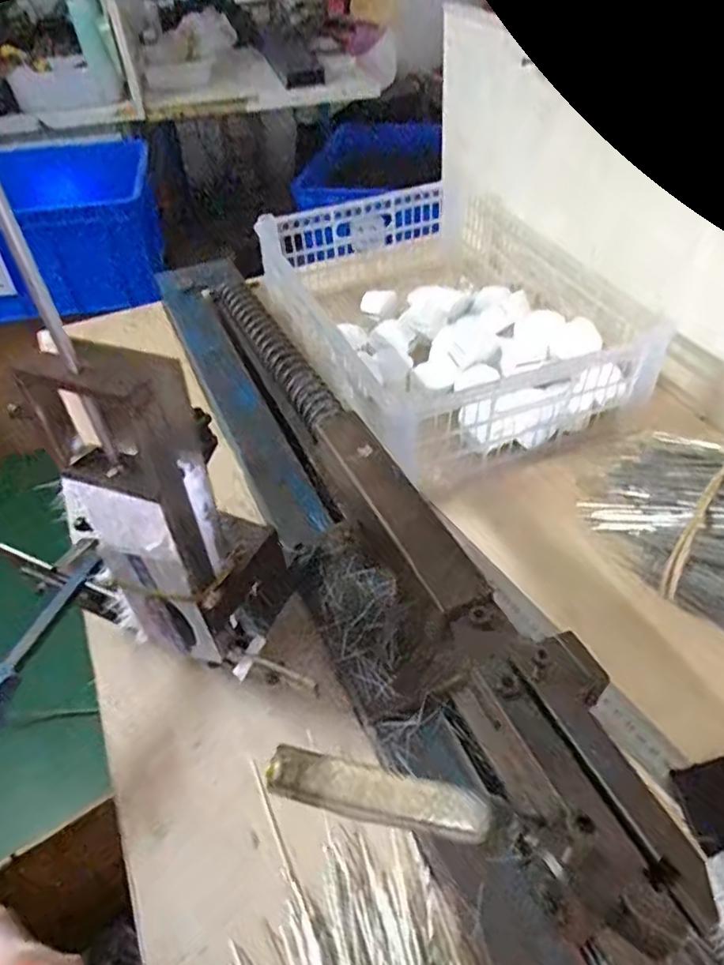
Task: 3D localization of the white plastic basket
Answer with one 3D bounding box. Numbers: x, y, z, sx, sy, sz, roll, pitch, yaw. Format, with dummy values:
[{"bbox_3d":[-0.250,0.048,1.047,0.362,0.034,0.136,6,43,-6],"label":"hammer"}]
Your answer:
[{"bbox_3d":[0.091,-0.185,0.678,0.299,0.102,0.385,-17,46,-14],"label":"white plastic basket"}]

